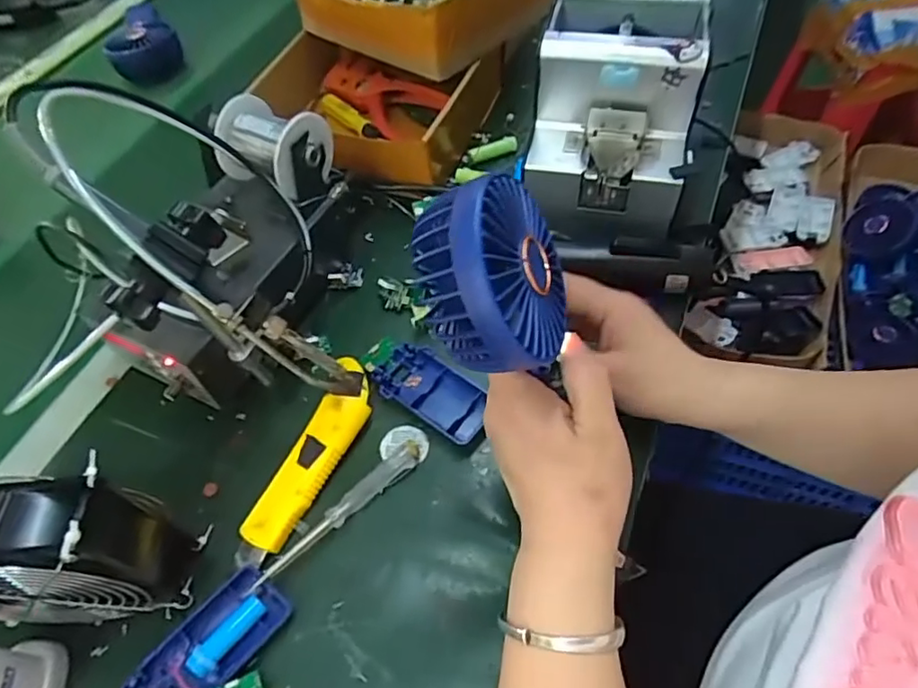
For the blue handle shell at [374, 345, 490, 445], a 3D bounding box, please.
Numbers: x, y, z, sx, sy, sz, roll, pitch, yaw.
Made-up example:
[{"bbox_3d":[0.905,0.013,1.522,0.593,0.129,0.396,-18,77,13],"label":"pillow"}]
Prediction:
[{"bbox_3d":[-0.019,0.035,0.444,0.089,0.015,0.047,29,62,23],"label":"blue handle shell"}]

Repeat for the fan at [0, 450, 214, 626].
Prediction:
[{"bbox_3d":[-0.234,0.121,0.338,0.127,0.114,0.049,-8,54,-1],"label":"fan"}]

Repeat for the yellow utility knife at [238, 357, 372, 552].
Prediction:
[{"bbox_3d":[-0.098,0.075,0.416,0.037,0.022,0.140,17,58,16],"label":"yellow utility knife"}]

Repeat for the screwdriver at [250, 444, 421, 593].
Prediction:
[{"bbox_3d":[-0.079,0.112,0.395,0.134,0.008,0.017,-38,60,-21],"label":"screwdriver"}]

